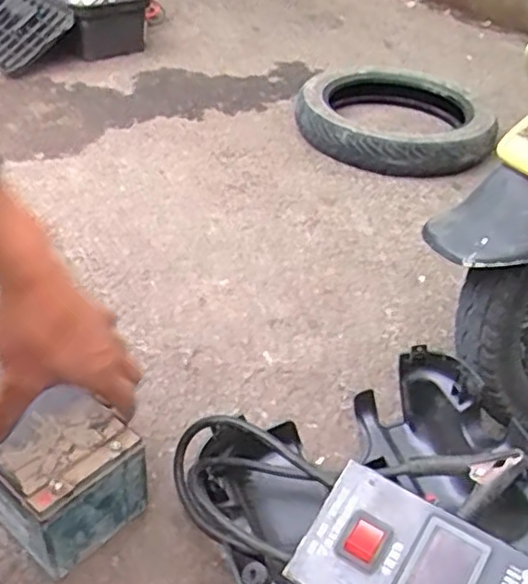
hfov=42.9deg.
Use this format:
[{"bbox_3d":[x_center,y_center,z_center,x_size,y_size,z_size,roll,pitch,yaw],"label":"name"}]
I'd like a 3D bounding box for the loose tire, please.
[{"bbox_3d":[0.216,-0.318,1.212,0.310,0.088,0.331,0,39,-6],"label":"loose tire"}]

